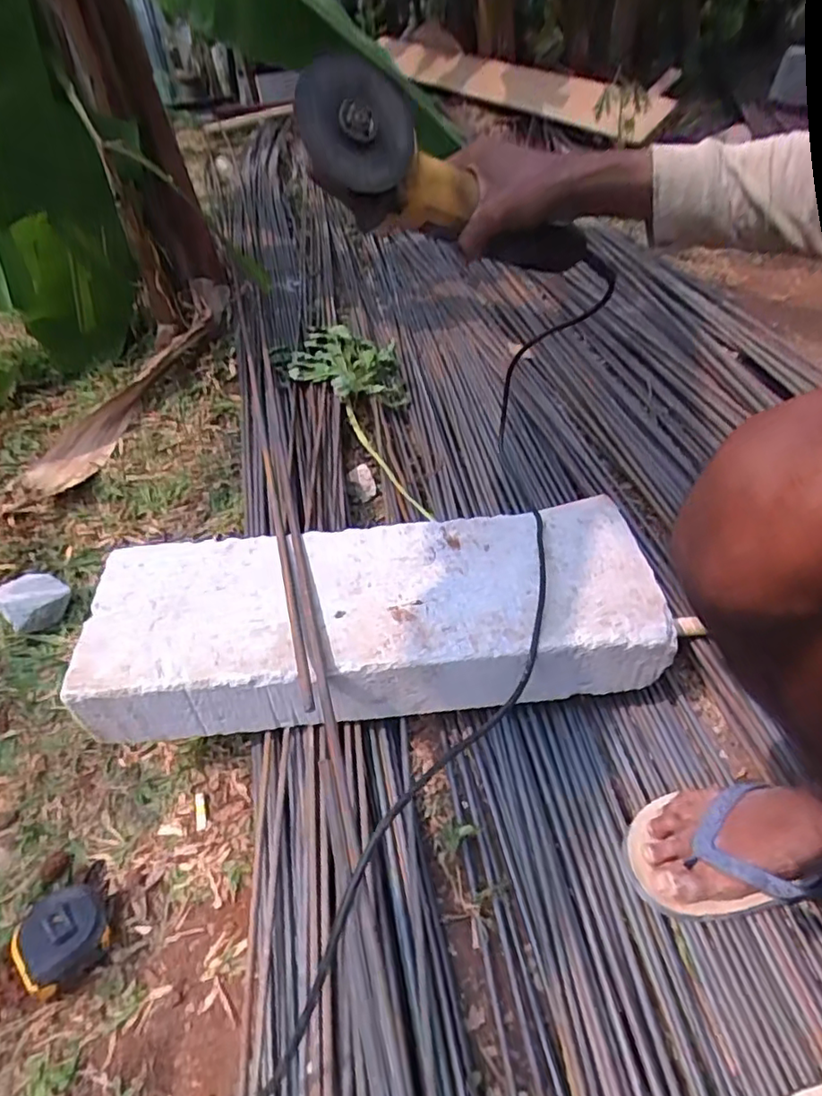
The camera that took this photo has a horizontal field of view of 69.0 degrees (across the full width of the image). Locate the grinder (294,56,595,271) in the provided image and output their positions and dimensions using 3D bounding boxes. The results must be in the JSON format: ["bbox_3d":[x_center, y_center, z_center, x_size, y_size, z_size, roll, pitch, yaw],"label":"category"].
[{"bbox_3d":[0.035,-0.314,0.528,0.280,0.095,0.085,12,33,-29],"label":"grinder"}]

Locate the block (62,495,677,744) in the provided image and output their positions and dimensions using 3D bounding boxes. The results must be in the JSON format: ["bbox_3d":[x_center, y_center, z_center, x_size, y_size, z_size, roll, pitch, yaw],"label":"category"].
[{"bbox_3d":[-0.034,0.070,0.652,0.572,0.106,0.193,-6,43,-2],"label":"block"}]

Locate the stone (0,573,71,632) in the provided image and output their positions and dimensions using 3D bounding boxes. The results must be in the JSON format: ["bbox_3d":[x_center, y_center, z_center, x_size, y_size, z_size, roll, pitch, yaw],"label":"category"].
[{"bbox_3d":[-0.563,0.079,0.893,0.102,0.048,0.089,27,52,30],"label":"stone"}]

